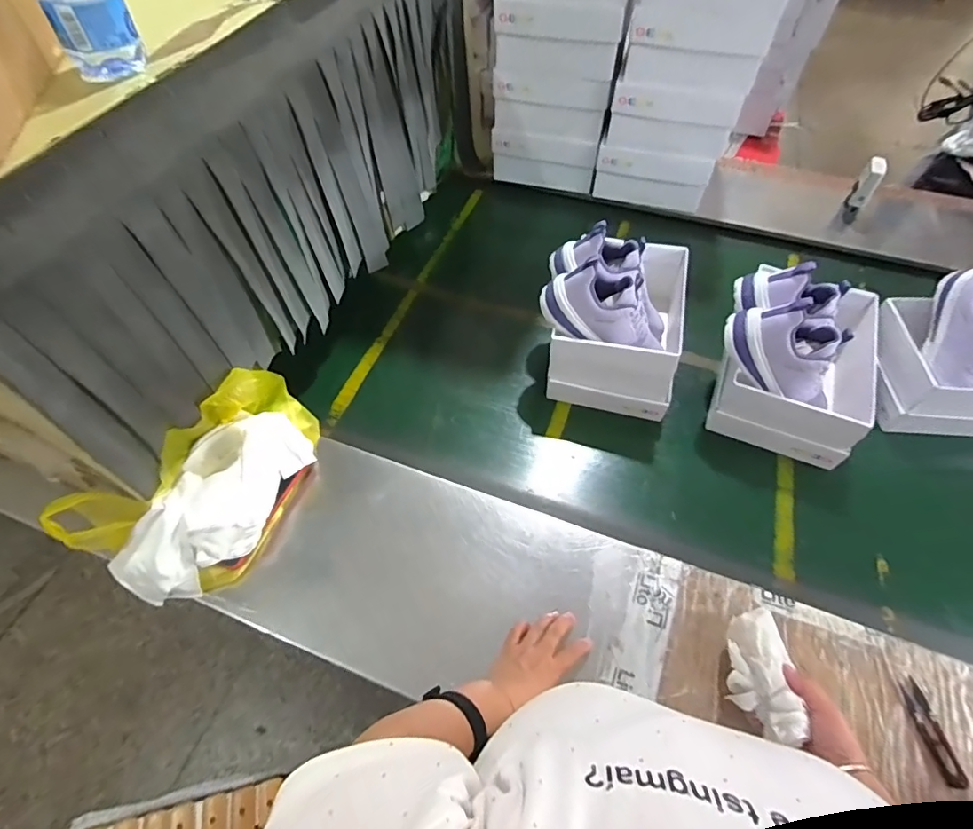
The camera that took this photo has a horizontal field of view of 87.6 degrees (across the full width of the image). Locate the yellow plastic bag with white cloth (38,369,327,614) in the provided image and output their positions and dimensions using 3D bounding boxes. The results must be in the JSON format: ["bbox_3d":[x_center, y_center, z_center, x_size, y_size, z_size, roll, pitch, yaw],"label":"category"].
[{"bbox_3d":[-0.346,0.078,0.652,0.176,0.145,0.315,35,62,21],"label":"yellow plastic bag with white cloth"}]

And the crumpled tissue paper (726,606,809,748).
[{"bbox_3d":[0.297,0.280,0.548,0.062,0.045,0.126,1,55,0],"label":"crumpled tissue paper"}]

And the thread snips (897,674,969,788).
[{"bbox_3d":[0.486,0.345,0.552,0.024,0.006,0.098,-2,55,-2],"label":"thread snips"}]

